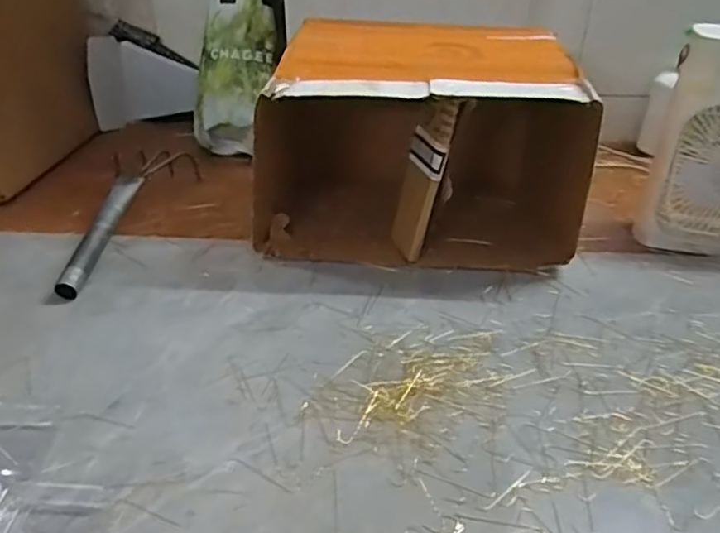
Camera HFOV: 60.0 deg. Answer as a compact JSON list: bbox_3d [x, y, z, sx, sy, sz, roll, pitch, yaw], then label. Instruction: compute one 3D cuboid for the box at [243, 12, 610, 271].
[{"bbox_3d":[0.065,-0.149,0.740,0.347,0.216,0.237,3,33,3],"label":"box"}]

